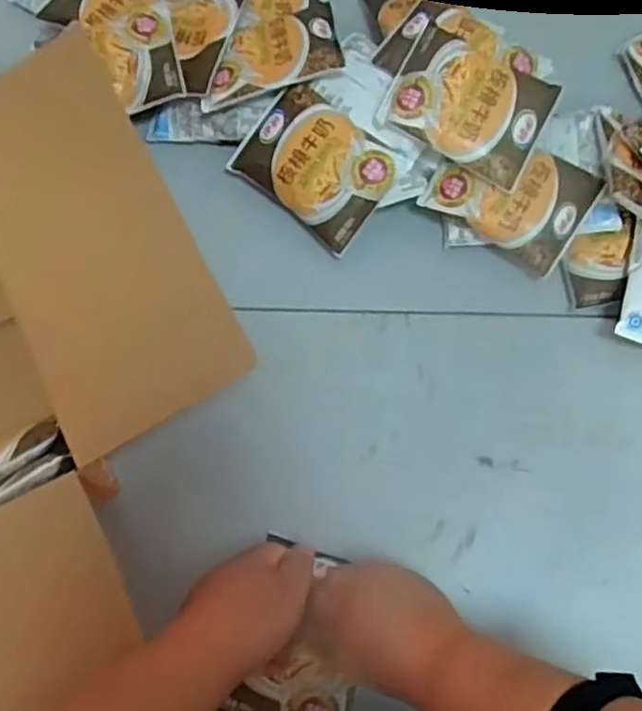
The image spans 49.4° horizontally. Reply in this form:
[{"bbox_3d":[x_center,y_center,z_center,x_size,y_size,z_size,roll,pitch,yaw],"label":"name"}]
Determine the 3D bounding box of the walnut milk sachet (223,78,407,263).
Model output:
[{"bbox_3d":[-0.006,-0.167,0.610,0.131,0.016,0.097,39,98,9],"label":"walnut milk sachet"}]

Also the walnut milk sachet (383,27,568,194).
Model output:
[{"bbox_3d":[0.129,-0.214,0.592,0.127,0.022,0.100,28,91,0],"label":"walnut milk sachet"}]

